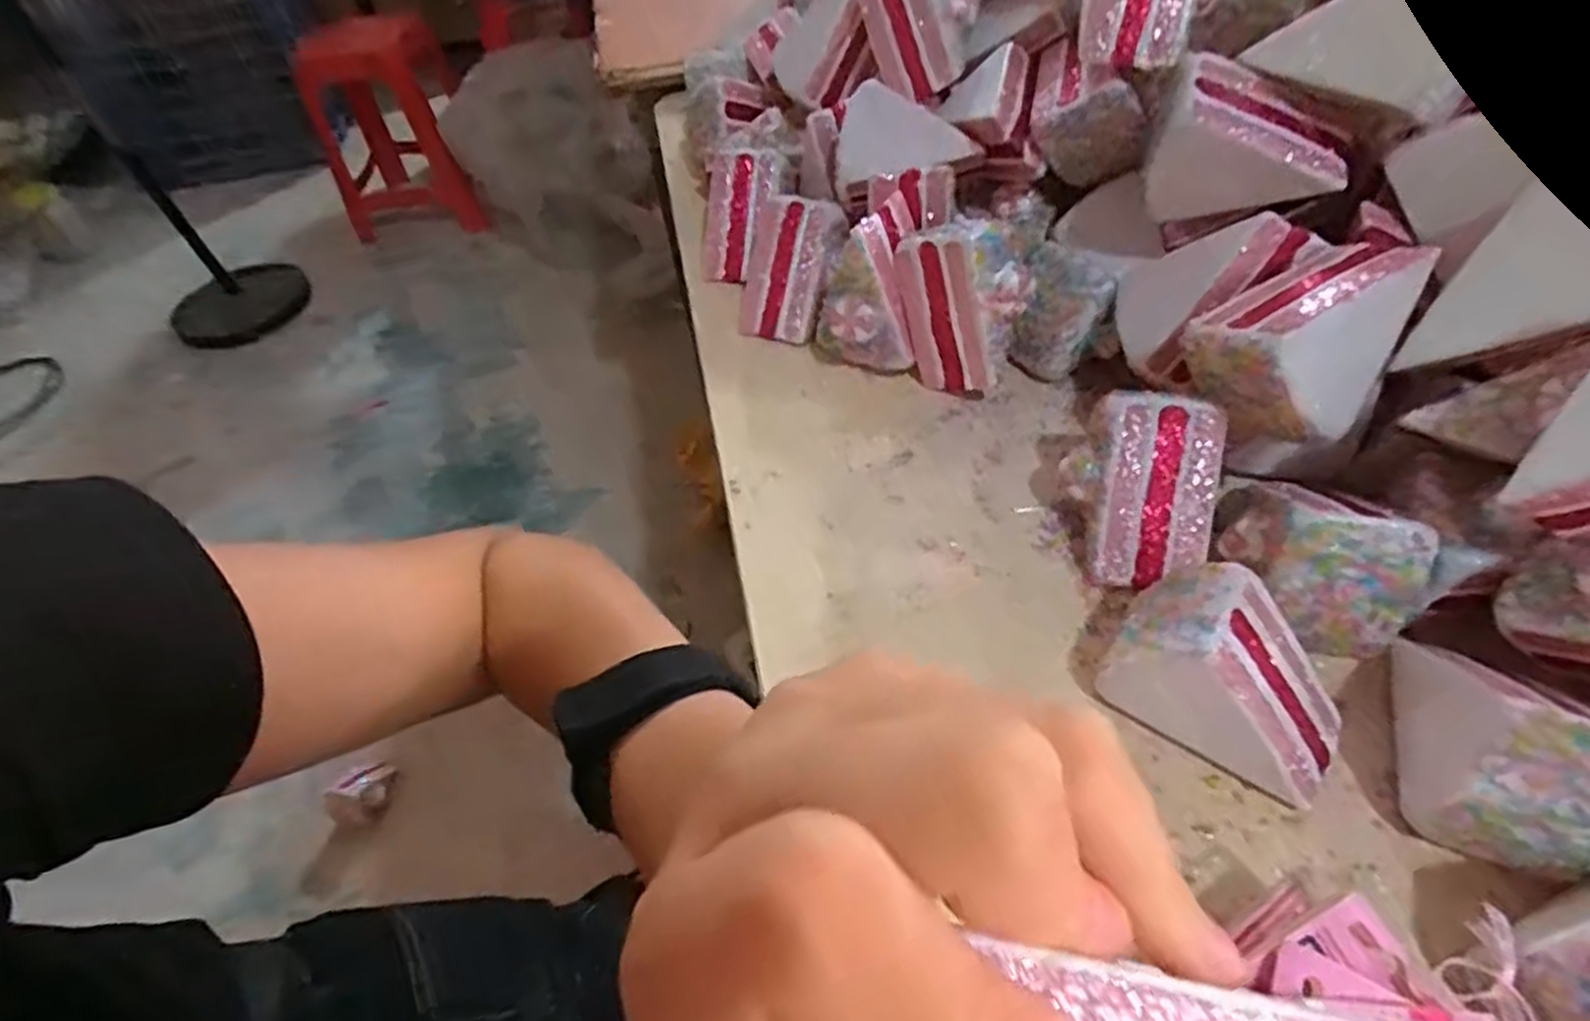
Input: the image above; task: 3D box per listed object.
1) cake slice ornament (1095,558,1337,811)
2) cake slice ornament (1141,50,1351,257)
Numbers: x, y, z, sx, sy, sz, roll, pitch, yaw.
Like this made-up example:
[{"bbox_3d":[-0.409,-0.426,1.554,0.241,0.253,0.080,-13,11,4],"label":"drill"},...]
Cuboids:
[{"bbox_3d":[0.169,0.062,0.290,0.087,0.060,0.051,21,56,21],"label":"cake slice ornament"},{"bbox_3d":[0.221,-0.173,0.377,0.087,0.071,0.045,12,53,15],"label":"cake slice ornament"}]

